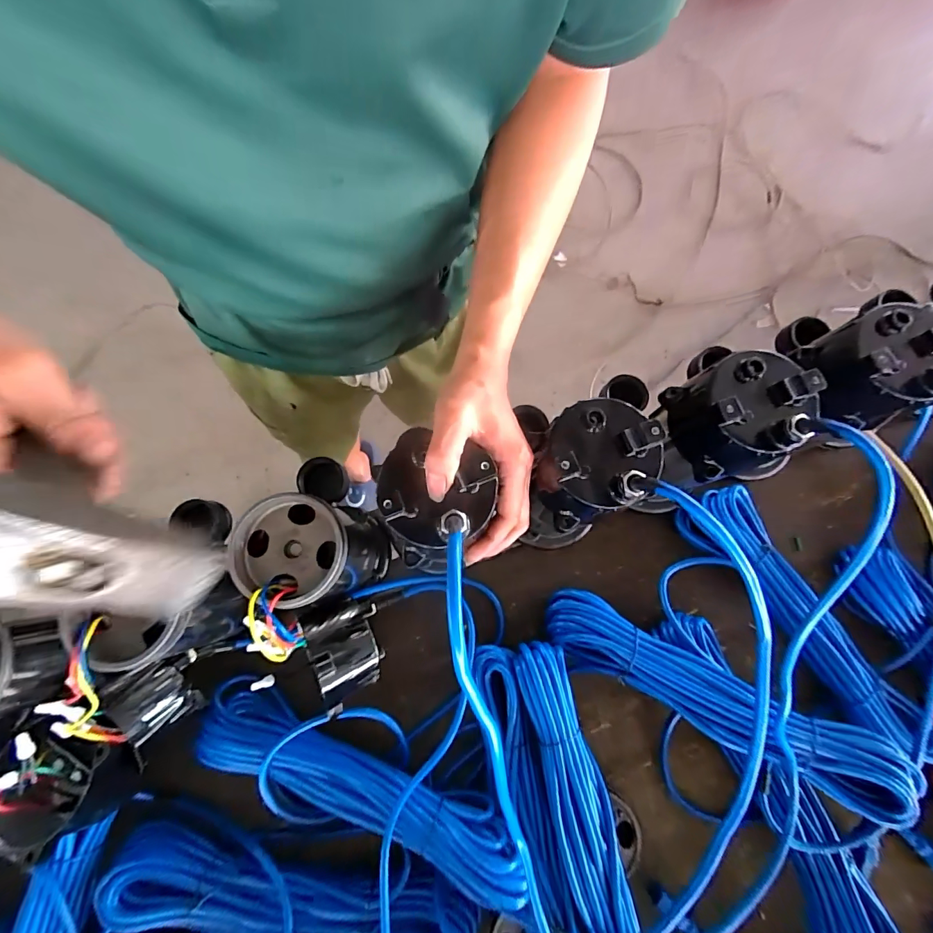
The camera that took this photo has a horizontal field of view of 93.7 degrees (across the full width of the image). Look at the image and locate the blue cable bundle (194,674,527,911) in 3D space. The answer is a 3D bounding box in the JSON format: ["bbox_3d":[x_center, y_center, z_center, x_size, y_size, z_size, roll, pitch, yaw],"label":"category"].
[{"bbox_3d":[-0.105,0.309,0.425,0.343,0.073,0.099,20,77,4],"label":"blue cable bundle"}]

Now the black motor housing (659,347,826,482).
[{"bbox_3d":[0.214,-0.039,0.350,0.088,0.073,0.085,0,76,-1],"label":"black motor housing"}]

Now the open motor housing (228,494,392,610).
[{"bbox_3d":[-0.132,0.082,0.422,0.089,0.159,0.088,0,76,-1],"label":"open motor housing"}]

